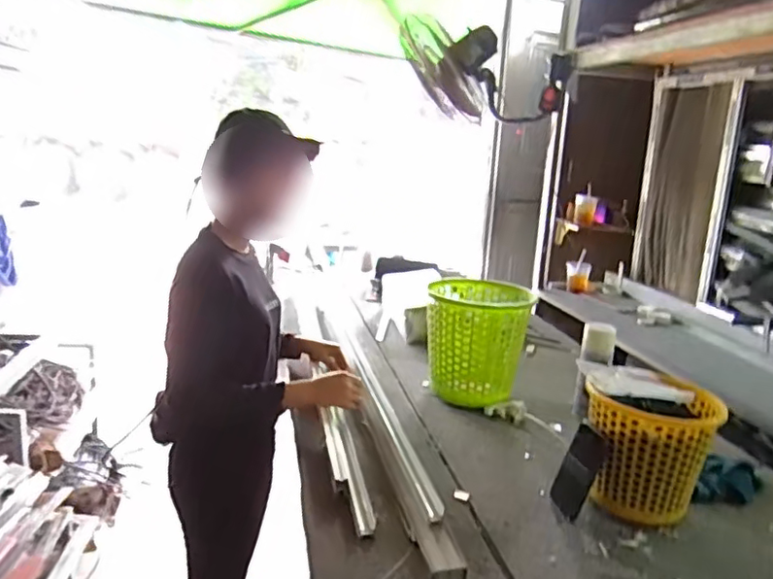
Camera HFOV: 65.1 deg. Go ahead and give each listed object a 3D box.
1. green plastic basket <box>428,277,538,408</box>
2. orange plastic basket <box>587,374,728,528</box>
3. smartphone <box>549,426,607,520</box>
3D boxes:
[{"bbox_3d":[0.214,0.123,1.432,0.226,0.251,0.227,5,12,5],"label":"green plastic basket"},{"bbox_3d":[0.427,0.263,0.988,0.188,0.197,0.190,13,15,35],"label":"orange plastic basket"},{"bbox_3d":[0.310,0.292,0.982,0.012,0.138,0.072,19,8,-24],"label":"smartphone"}]

